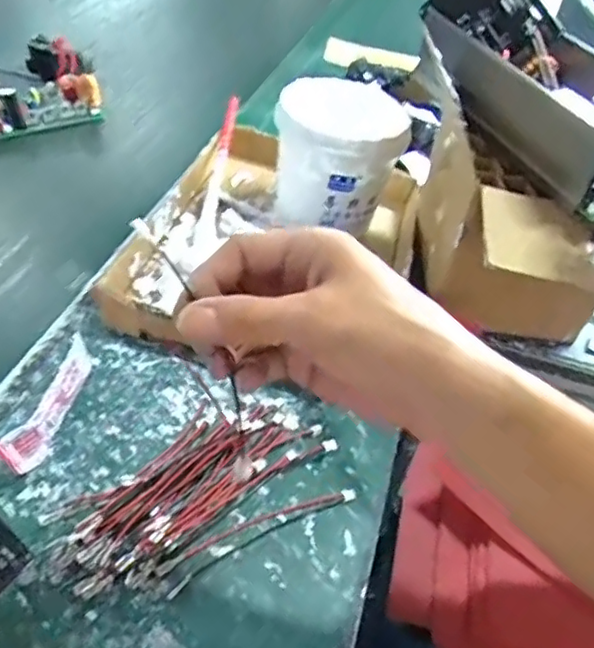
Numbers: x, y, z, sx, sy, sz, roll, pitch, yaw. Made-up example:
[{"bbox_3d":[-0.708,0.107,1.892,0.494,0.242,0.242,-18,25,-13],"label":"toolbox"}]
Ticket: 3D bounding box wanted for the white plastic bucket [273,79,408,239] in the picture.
[{"bbox_3d":[0.040,-0.162,0.625,0.119,0.117,0.123,11,44,2],"label":"white plastic bucket"}]

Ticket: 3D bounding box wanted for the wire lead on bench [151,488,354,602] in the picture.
[{"bbox_3d":[-0.022,0.133,0.405,0.134,0.004,0.019,-20,48,-27],"label":"wire lead on bench"}]

